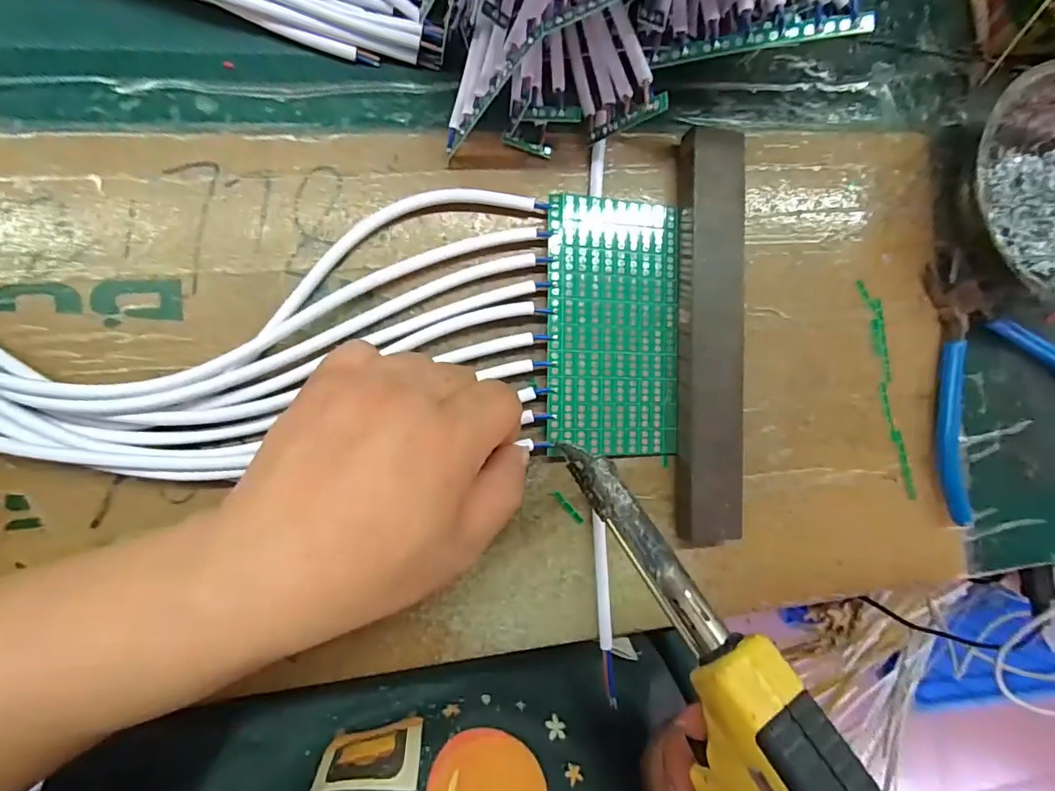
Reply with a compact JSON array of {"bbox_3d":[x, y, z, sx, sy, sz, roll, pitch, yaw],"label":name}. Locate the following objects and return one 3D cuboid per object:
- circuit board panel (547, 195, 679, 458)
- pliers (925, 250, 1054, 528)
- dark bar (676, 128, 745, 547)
[{"bbox_3d":[0.044,-0.035,0.264,0.068,0.010,0.128,1,89,-9],"label":"circuit board panel"},{"bbox_3d":[0.291,-0.002,0.301,0.127,0.012,0.146,1,89,-9],"label":"pliers"},{"bbox_3d":[0.093,-0.030,0.268,0.031,0.019,0.204,0,89,-9],"label":"dark bar"}]

